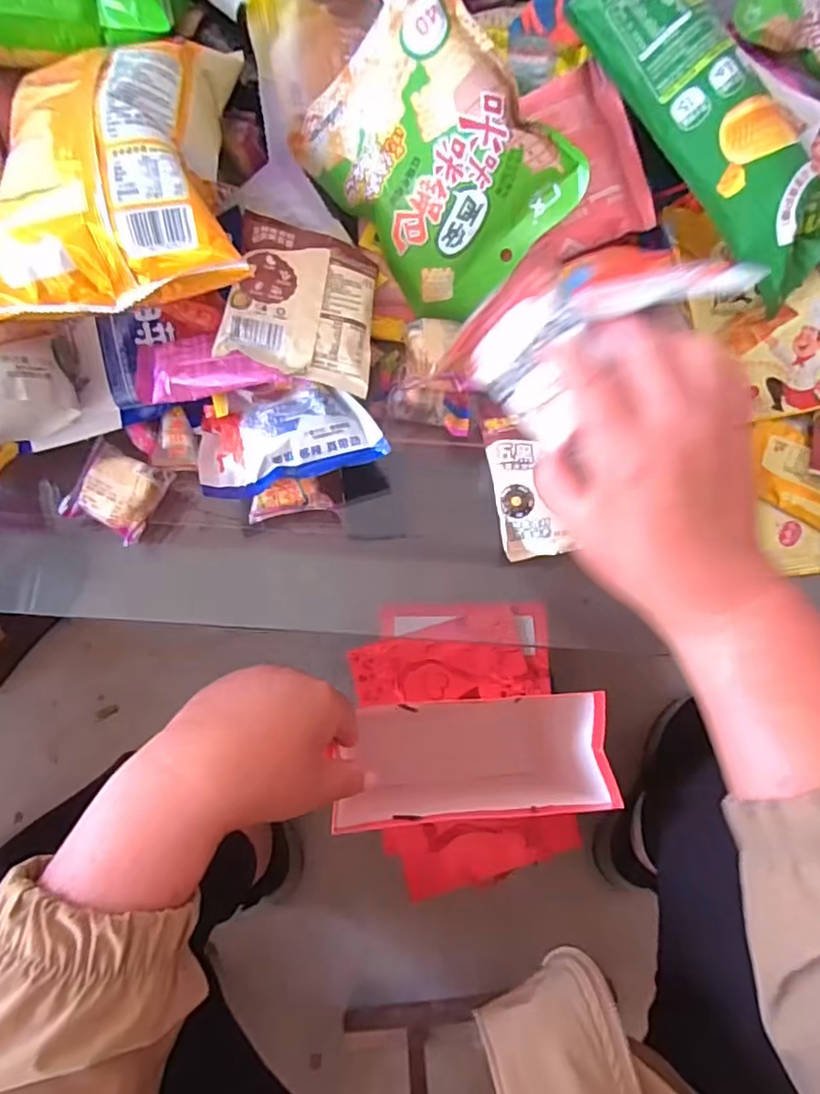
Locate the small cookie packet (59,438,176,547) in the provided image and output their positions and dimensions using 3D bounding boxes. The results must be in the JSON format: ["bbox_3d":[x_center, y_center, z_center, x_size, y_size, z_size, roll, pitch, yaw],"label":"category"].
[{"bbox_3d":[-0.181,-0.034,0.367,0.049,0.014,0.050,23,77,5],"label":"small cookie packet"}]

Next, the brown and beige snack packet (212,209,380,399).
[{"bbox_3d":[-0.063,-0.146,0.357,0.085,0.023,0.100,10,75,-12],"label":"brown and beige snack packet"}]

